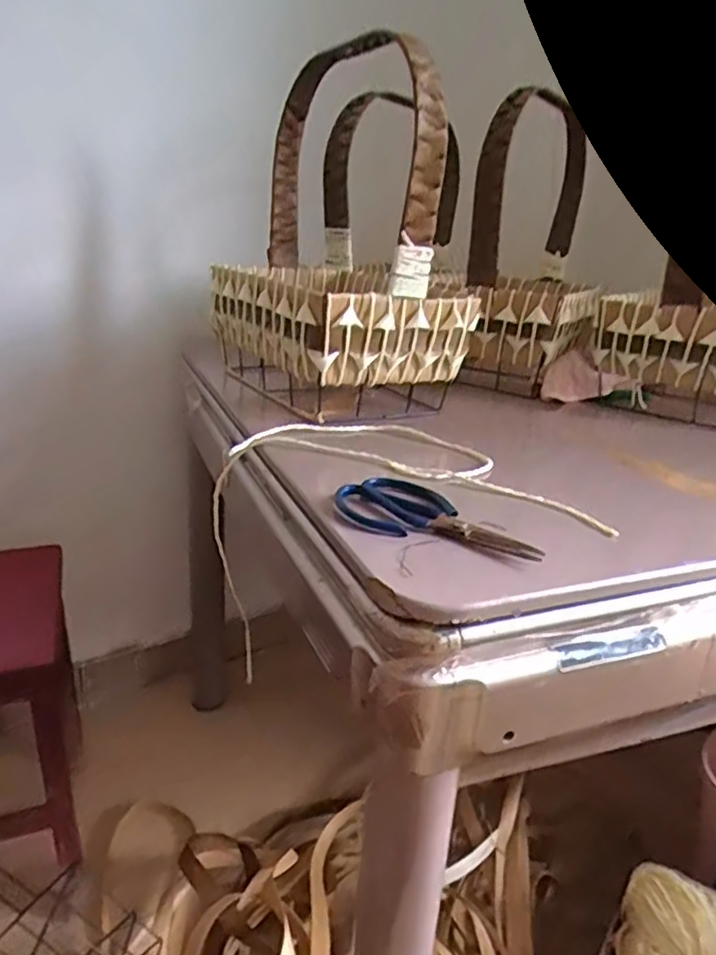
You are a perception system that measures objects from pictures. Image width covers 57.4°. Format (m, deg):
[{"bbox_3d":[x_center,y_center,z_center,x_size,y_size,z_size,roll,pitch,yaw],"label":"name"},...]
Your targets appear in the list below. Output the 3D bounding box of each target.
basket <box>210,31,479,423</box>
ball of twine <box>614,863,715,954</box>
[{"bbox_3d":[-0.037,-0.316,0.855,0.251,0.412,0.398,-3,19,-25],"label":"basket"},{"bbox_3d":[0.413,0.594,0.856,0.126,0.103,0.110,14,19,27],"label":"ball of twine"}]

